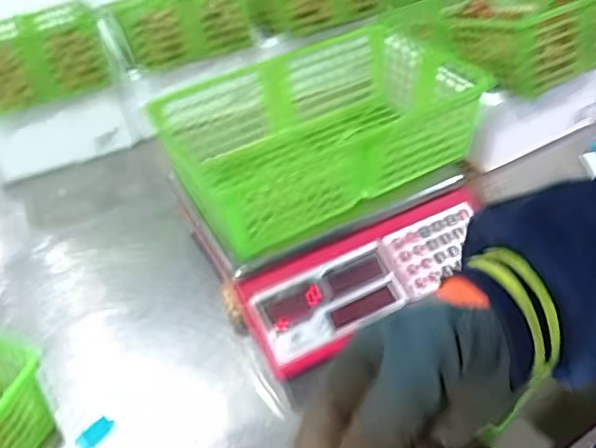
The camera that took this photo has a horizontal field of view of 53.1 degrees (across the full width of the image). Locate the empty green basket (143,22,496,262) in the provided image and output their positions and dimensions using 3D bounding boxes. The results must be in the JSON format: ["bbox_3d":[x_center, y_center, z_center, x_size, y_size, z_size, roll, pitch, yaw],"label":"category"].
[{"bbox_3d":[0.036,-0.121,0.722,0.359,0.101,0.210,-23,43,-17],"label":"empty green basket"}]

